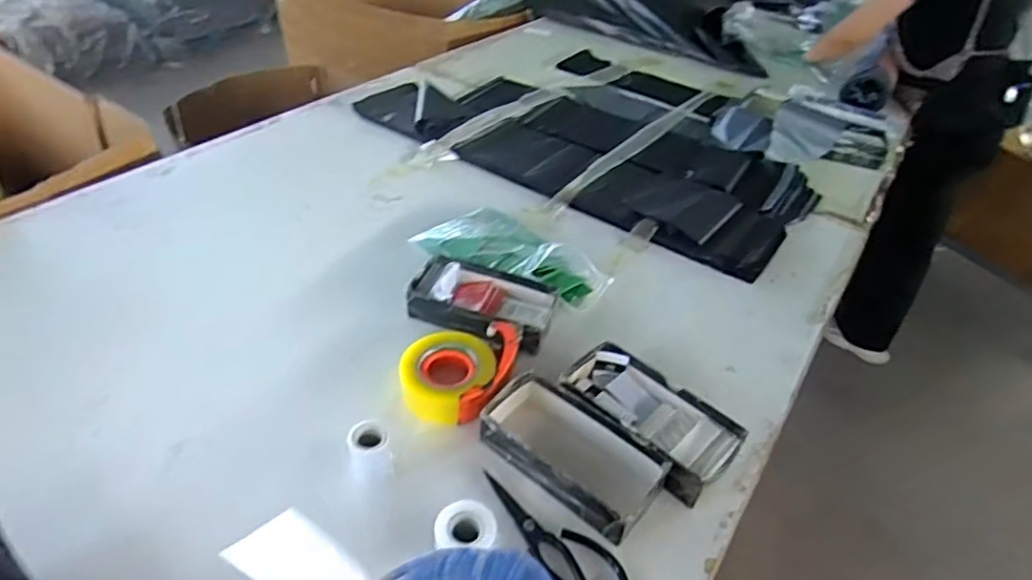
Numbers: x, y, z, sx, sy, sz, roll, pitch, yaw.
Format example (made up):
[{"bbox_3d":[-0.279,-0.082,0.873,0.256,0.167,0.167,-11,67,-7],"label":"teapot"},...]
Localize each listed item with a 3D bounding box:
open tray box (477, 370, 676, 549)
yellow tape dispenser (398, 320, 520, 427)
[{"bbox_3d":[0.066,0.199,0.773,0.222,0.054,0.106,30,45,27],"label":"open tray box"},{"bbox_3d":[-0.077,0.110,0.846,0.158,0.053,0.134,3,40,-4],"label":"yellow tape dispenser"}]

